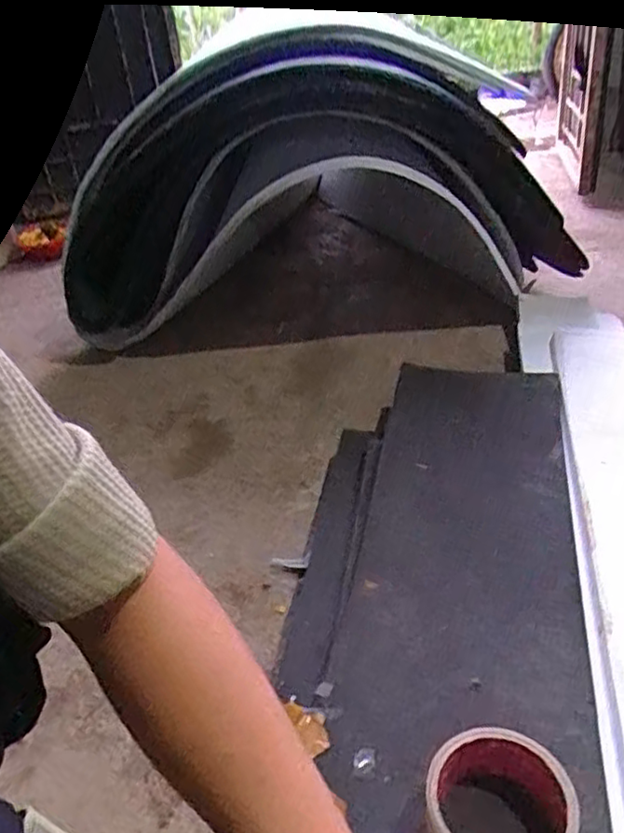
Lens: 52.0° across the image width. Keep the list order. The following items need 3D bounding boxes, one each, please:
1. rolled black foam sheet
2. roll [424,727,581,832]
[{"bbox_3d":[-0.018,-0.422,1.166,0.927,0.448,0.255,0,32,11],"label":"rolled black foam sheet"},{"bbox_3d":[0.116,0.243,0.396,0.083,0.049,0.087,10,35,25],"label":"roll"}]

